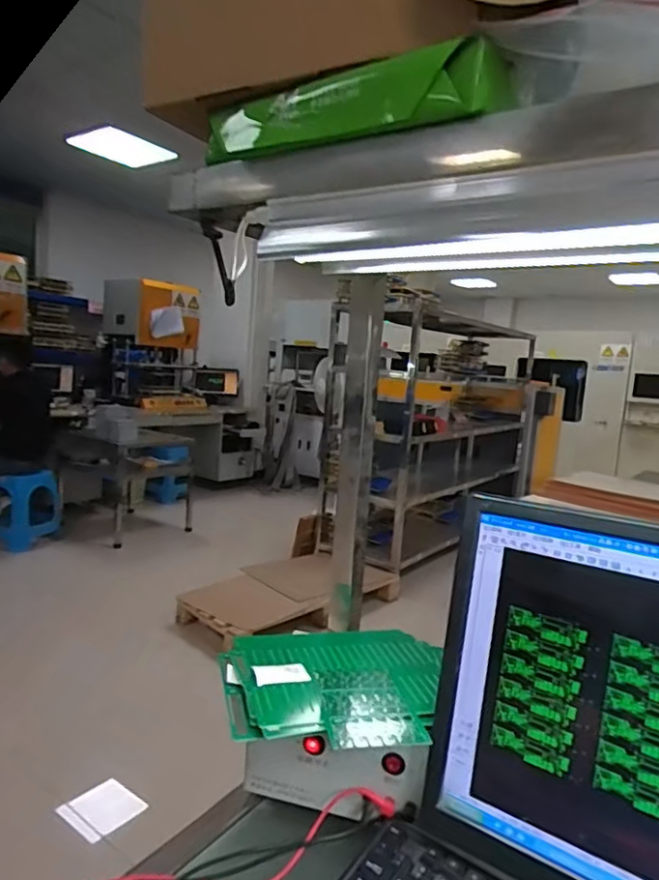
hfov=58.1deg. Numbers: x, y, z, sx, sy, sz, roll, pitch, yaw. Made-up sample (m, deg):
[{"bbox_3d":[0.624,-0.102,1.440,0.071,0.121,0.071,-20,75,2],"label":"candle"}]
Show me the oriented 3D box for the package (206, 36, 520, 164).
[{"bbox_3d":[0.007,-0.206,0.374,0.208,0.039,0.045,9,9,33],"label":"package"}]

